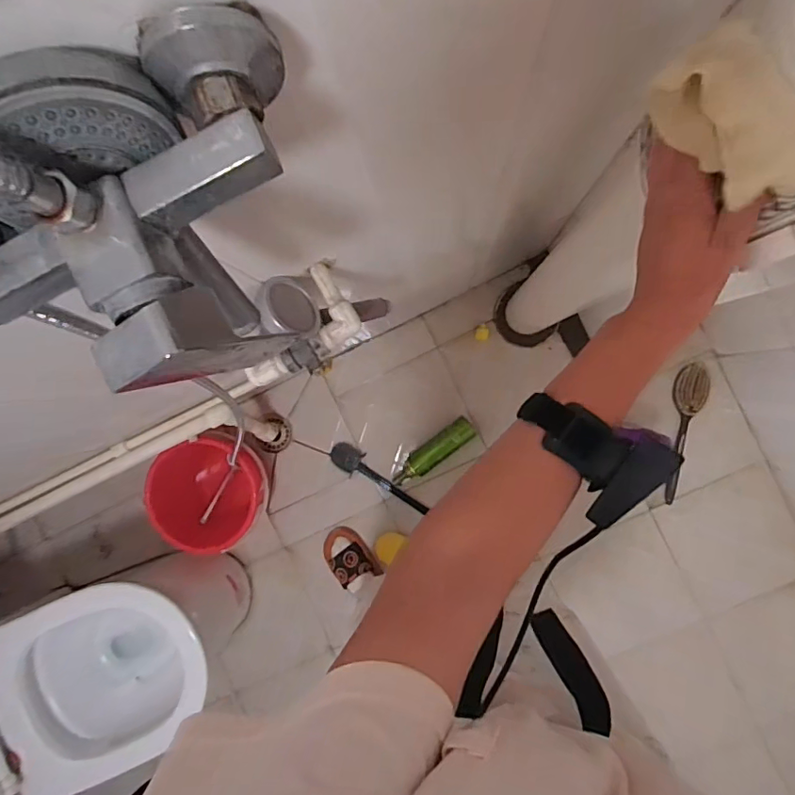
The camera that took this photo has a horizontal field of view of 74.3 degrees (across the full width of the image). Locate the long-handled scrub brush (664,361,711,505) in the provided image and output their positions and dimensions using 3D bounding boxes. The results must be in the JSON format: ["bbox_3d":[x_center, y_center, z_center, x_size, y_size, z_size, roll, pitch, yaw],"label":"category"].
[{"bbox_3d":[0.716,0.090,1.317,0.075,0.028,0.356,11,93,4],"label":"long-handled scrub brush"}]

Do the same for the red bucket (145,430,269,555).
[{"bbox_3d":[-0.444,0.226,1.282,0.241,0.242,0.257,0,92,5],"label":"red bucket"}]

